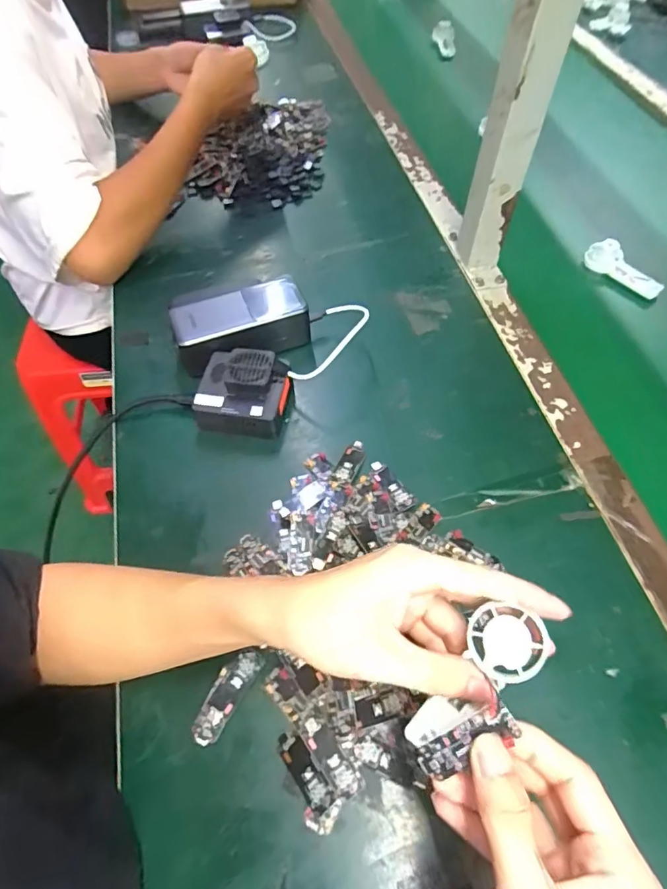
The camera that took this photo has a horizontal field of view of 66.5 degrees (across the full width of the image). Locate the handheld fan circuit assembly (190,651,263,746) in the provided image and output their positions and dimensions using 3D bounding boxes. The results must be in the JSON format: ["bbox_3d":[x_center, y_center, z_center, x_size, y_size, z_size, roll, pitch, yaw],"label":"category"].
[{"bbox_3d":[-0.075,0.176,0.358,0.022,0.008,0.065,27,63,18],"label":"handheld fan circuit assembly"}]

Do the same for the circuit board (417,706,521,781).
[{"bbox_3d":[0.063,0.142,0.243,0.050,0.004,0.016,-36,79,11],"label":"circuit board"}]

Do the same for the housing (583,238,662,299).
[{"bbox_3d":[0.333,-0.203,0.582,0.023,0.028,0.092,-38,64,-19],"label":"housing"}]

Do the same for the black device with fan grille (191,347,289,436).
[{"bbox_3d":[-0.085,-0.048,0.478,0.082,0.048,0.067,7,59,7],"label":"black device with fan grille"}]

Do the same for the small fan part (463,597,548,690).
[{"bbox_3d":[0.092,0.105,0.266,0.039,0.005,0.038,2,84,13],"label":"small fan part"}]

